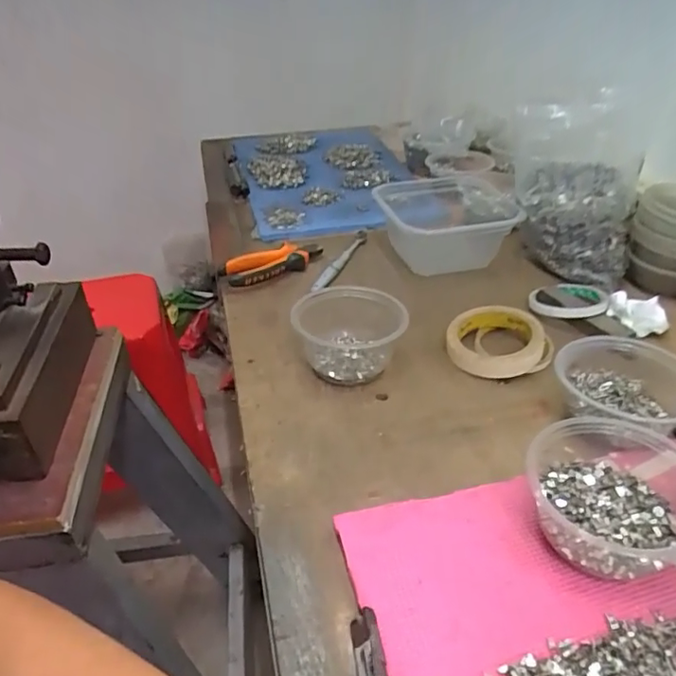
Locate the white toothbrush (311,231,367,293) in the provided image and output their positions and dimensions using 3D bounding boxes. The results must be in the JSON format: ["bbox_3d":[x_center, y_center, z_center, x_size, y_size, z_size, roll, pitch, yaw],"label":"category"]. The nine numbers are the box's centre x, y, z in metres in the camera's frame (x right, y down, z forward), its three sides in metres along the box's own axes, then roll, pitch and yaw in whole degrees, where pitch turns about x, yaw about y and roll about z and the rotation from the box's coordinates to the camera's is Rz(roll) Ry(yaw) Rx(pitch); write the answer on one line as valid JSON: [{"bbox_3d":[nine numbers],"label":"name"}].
[{"bbox_3d":[0.004,-0.112,0.763,0.018,0.014,0.178,13,38,19],"label":"white toothbrush"}]

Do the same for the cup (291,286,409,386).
[{"bbox_3d":[0.011,-0.004,0.576,0.118,0.062,0.101,2,36,6],"label":"cup"}]

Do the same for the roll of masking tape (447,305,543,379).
[{"bbox_3d":[0.168,0.003,0.594,0.096,0.033,0.096,-1,36,0],"label":"roll of masking tape"}]

